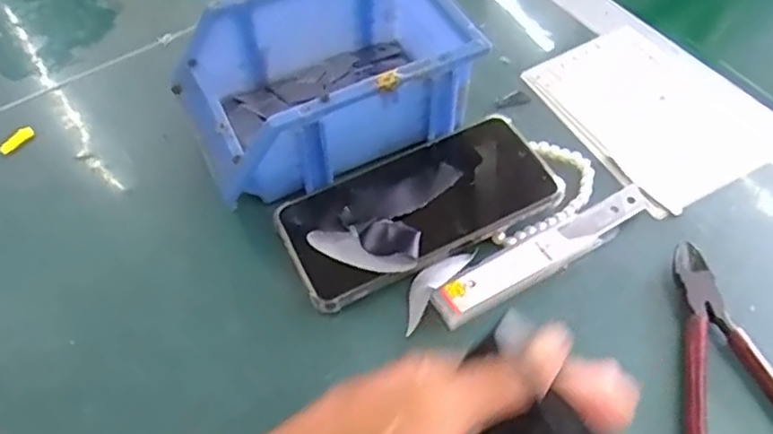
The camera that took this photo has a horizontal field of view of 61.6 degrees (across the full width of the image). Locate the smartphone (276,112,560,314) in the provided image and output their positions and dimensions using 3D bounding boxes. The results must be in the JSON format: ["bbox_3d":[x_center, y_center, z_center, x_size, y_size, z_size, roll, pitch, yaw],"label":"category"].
[{"bbox_3d":[0.020,-0.010,0.395,0.163,0.017,0.079,-23,58,-12],"label":"smartphone"}]

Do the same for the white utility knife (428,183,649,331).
[{"bbox_3d":[0.096,0.022,0.386,0.154,0.012,0.027,-27,59,-17],"label":"white utility knife"}]

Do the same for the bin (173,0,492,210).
[{"bbox_3d":[-0.041,-0.088,0.424,0.171,0.079,0.118,-22,58,-14],"label":"bin"}]

